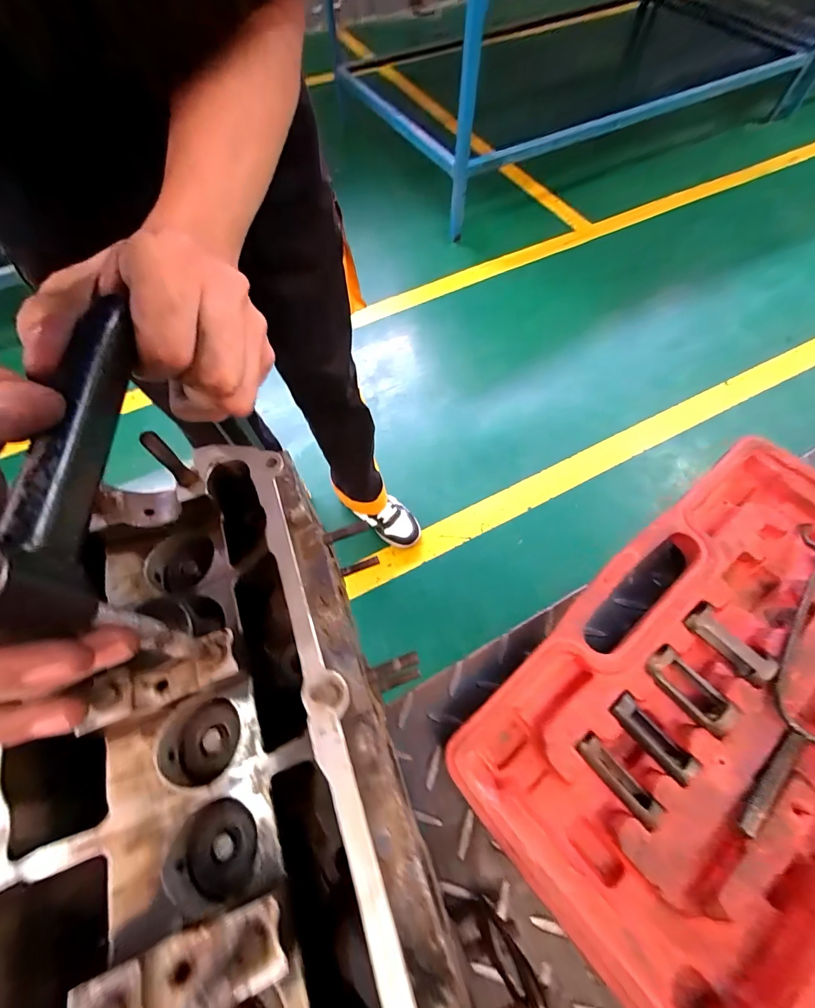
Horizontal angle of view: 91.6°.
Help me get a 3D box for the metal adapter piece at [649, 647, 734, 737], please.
[{"bbox_3d":[0.175,0.114,0.245,0.024,0.012,0.049,-38,69,-16],"label":"metal adapter piece"}]

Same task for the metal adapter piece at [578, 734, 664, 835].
[{"bbox_3d":[0.122,0.159,0.231,0.014,0.010,0.050,-36,68,-16],"label":"metal adapter piece"}]

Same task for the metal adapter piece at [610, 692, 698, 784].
[{"bbox_3d":[0.145,0.139,0.238,0.017,0.011,0.051,-37,69,-16],"label":"metal adapter piece"}]

